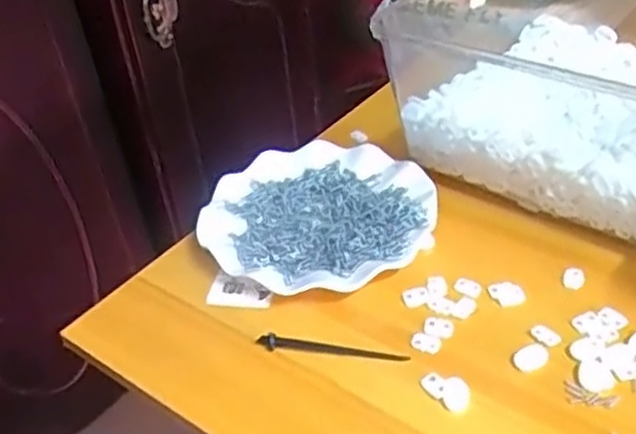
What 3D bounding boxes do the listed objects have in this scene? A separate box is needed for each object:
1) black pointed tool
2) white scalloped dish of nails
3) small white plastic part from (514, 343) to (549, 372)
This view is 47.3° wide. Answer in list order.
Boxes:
[{"bbox_3d":[0.009,0.090,0.497,0.103,0.008,0.010,4,39,12],"label":"black pointed tool"},{"bbox_3d":[0.000,-0.002,0.595,0.181,0.027,0.169,-4,38,3],"label":"white scalloped dish of nails"},{"bbox_3d":[0.140,0.091,0.474,0.024,0.004,0.016,-20,40,-17],"label":"small white plastic part"}]

